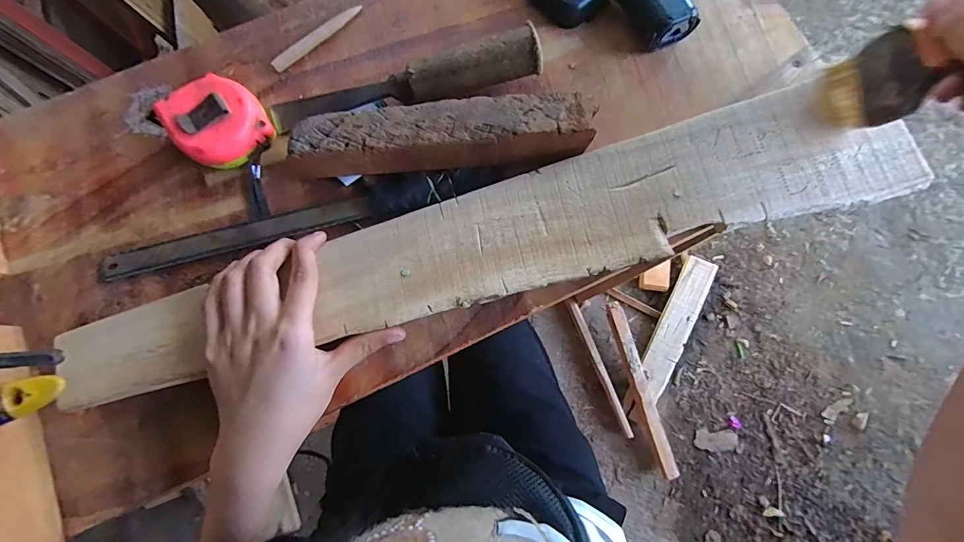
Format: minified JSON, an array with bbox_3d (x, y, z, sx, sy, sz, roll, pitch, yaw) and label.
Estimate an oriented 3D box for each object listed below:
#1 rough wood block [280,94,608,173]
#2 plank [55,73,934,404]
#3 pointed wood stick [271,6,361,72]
[{"bbox_3d":[-0.029,-0.101,0.301,0.213,0.029,0.045,-4,79,-1],"label":"rough wood block"},{"bbox_3d":[0.014,-0.028,0.299,0.585,0.023,0.101,-16,79,-3],"label":"plank"},{"bbox_3d":[-0.137,-0.195,0.339,0.086,0.007,0.010,-42,82,-8],"label":"pointed wood stick"}]

